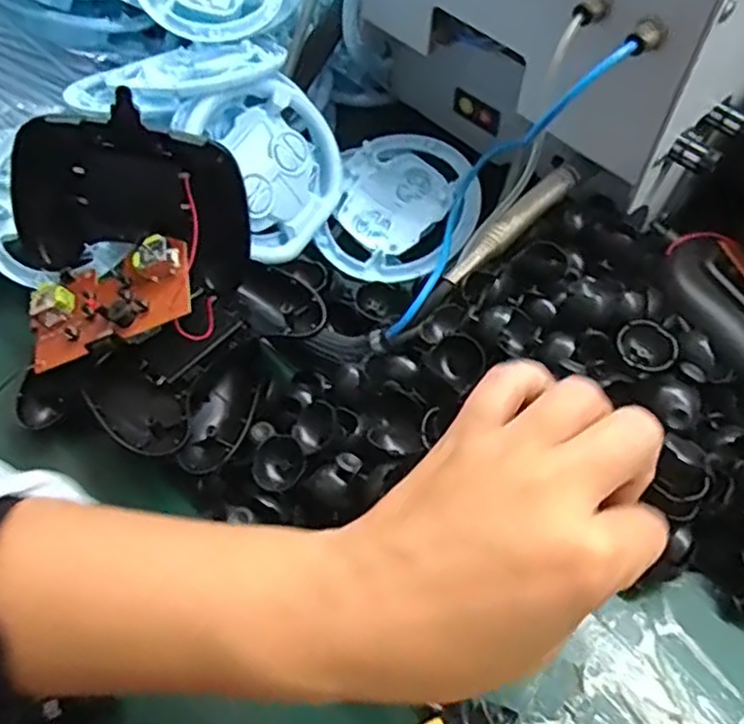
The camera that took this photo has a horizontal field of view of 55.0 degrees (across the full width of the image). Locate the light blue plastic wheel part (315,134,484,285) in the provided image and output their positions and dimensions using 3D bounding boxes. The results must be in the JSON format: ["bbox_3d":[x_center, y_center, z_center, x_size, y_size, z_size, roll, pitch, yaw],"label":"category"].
[{"bbox_3d":[0.021,-0.096,0.446,0.091,0.018,0.105,11,70,18],"label":"light blue plastic wheel part"}]

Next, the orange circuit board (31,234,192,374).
[{"bbox_3d":[-0.137,-0.033,0.372,0.089,0.017,0.053,-17,66,12],"label":"orange circuit board"}]

